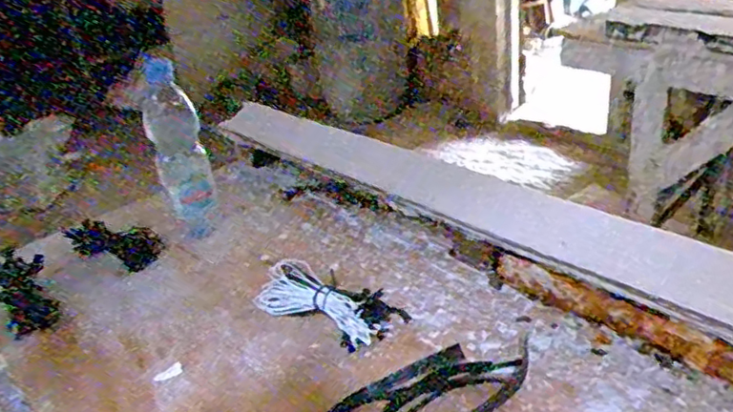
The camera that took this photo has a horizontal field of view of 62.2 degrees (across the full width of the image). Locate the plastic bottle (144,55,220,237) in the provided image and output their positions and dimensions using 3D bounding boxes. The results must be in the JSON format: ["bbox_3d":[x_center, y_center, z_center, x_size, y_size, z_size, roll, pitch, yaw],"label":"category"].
[{"bbox_3d":[-0.235,-0.070,0.771,0.053,0.218,0.067,6,31,20],"label":"plastic bottle"}]

